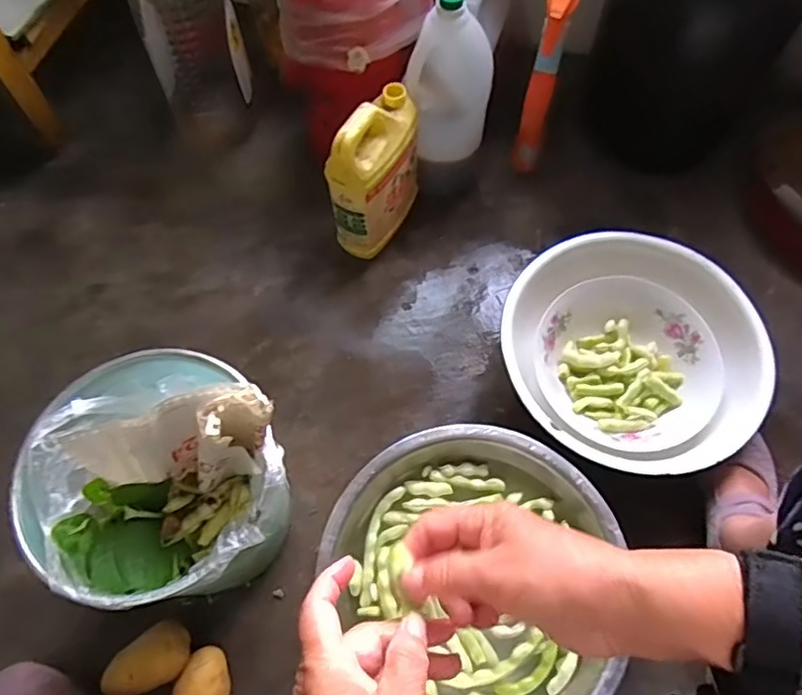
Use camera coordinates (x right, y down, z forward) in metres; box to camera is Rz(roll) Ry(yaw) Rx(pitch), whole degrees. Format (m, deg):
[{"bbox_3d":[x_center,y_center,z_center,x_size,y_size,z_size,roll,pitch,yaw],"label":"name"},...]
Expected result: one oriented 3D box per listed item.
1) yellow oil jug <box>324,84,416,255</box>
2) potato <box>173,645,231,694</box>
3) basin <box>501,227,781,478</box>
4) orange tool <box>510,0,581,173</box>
[{"bbox_3d":[-0.030,-0.217,0.760,0.062,0.216,0.132,25,66,12],"label":"yellow oil jug"},{"bbox_3d":[-0.191,0.333,0.582,0.049,0.039,0.064,23,64,10],"label":"potato"},{"bbox_3d":[0.265,0.013,0.711,0.290,0.106,0.277,1,62,-1],"label":"basin"},{"bbox_3d":[0.187,-0.346,0.776,0.037,0.232,0.076,15,64,8],"label":"orange tool"}]

